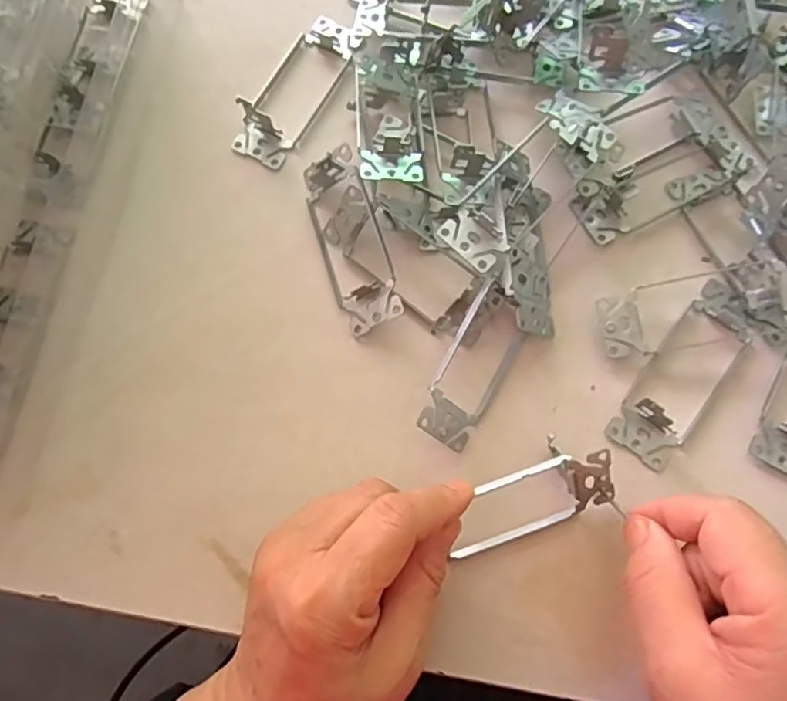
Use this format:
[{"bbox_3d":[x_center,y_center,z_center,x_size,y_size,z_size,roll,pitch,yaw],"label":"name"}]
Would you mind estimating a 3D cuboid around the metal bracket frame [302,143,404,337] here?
[{"bbox_3d":[-0.024,-0.062,0.325,0.033,0.034,0.101,-17,75,-3],"label":"metal bracket frame"}]

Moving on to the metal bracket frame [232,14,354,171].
[{"bbox_3d":[-0.057,-0.159,0.360,0.037,0.018,0.103,28,78,9],"label":"metal bracket frame"}]

